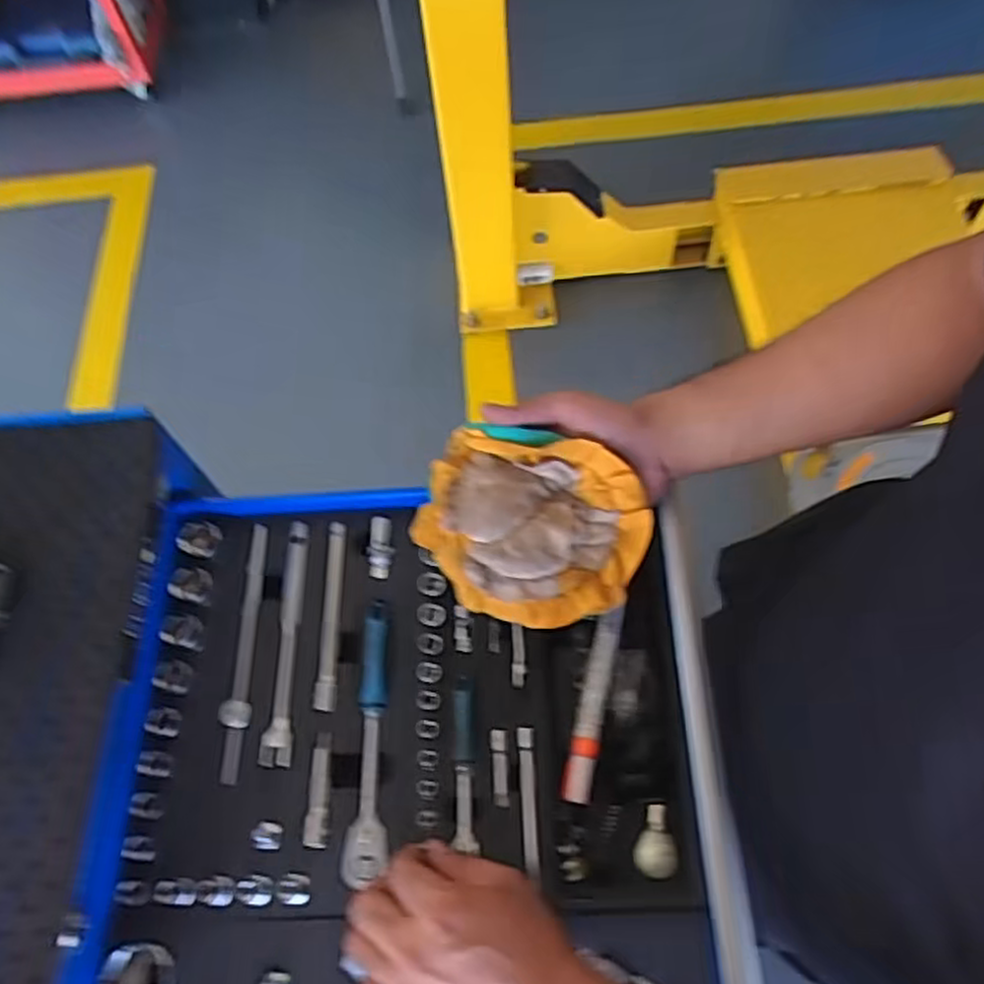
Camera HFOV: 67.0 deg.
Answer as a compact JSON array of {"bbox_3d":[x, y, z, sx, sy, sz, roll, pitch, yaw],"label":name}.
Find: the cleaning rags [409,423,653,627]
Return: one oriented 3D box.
[{"bbox_3d":[0.024,0.022,0.508,0.154,0.046,0.118,17,66,11],"label":"cleaning rags"}]

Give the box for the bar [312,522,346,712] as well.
[{"bbox_3d":[-0.121,0.091,0.563,0.016,0.014,0.145,-3,63,2],"label":"bar"}]

